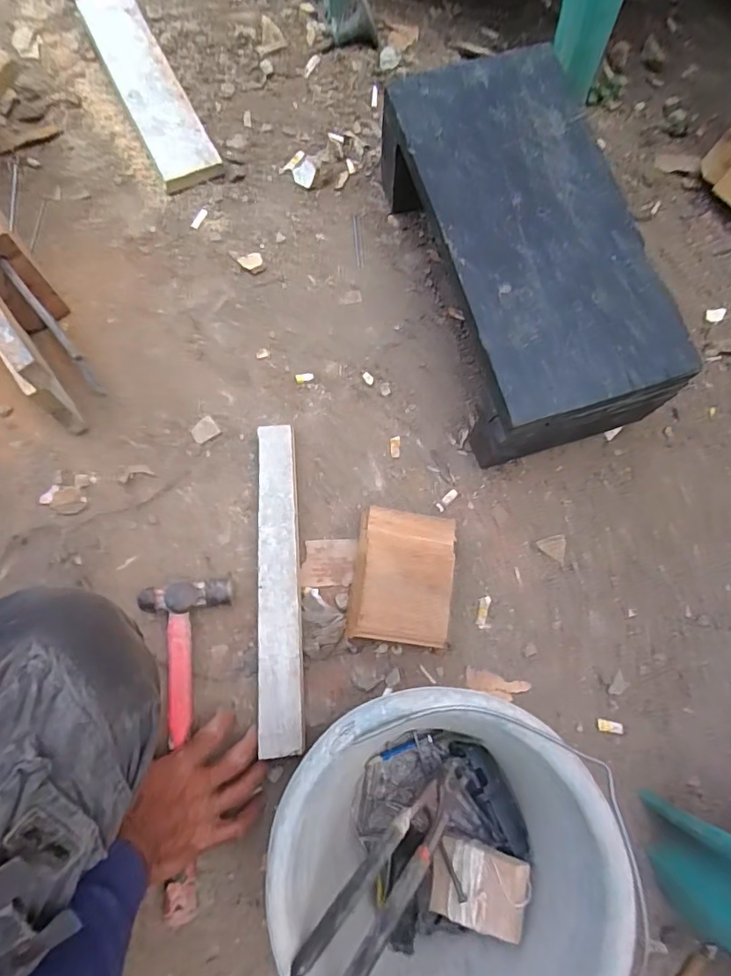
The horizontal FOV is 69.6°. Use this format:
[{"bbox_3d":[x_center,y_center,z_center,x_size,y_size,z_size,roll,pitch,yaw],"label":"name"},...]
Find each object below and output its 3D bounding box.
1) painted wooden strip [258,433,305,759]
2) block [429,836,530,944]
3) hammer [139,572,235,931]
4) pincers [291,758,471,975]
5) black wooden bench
[{"bbox_3d":[-0.096,0.099,0.579,0.044,0.024,0.349,-4,74,-3],"label":"painted wooden strip"},{"bbox_3d":[0.098,0.352,0.464,0.013,0.095,0.059,32,56,-33],"label":"block"},{"bbox_3d":[-0.181,0.246,0.531,0.088,0.036,0.301,-3,76,-3],"label":"hammer"},{"bbox_3d":[0.030,0.318,0.448,0.047,0.017,0.228,50,41,11],"label":"pincers"},{"bbox_3d":[0.163,-0.253,0.606,0.189,0.177,0.415,-15,77,-7],"label":"black wooden bench"}]

